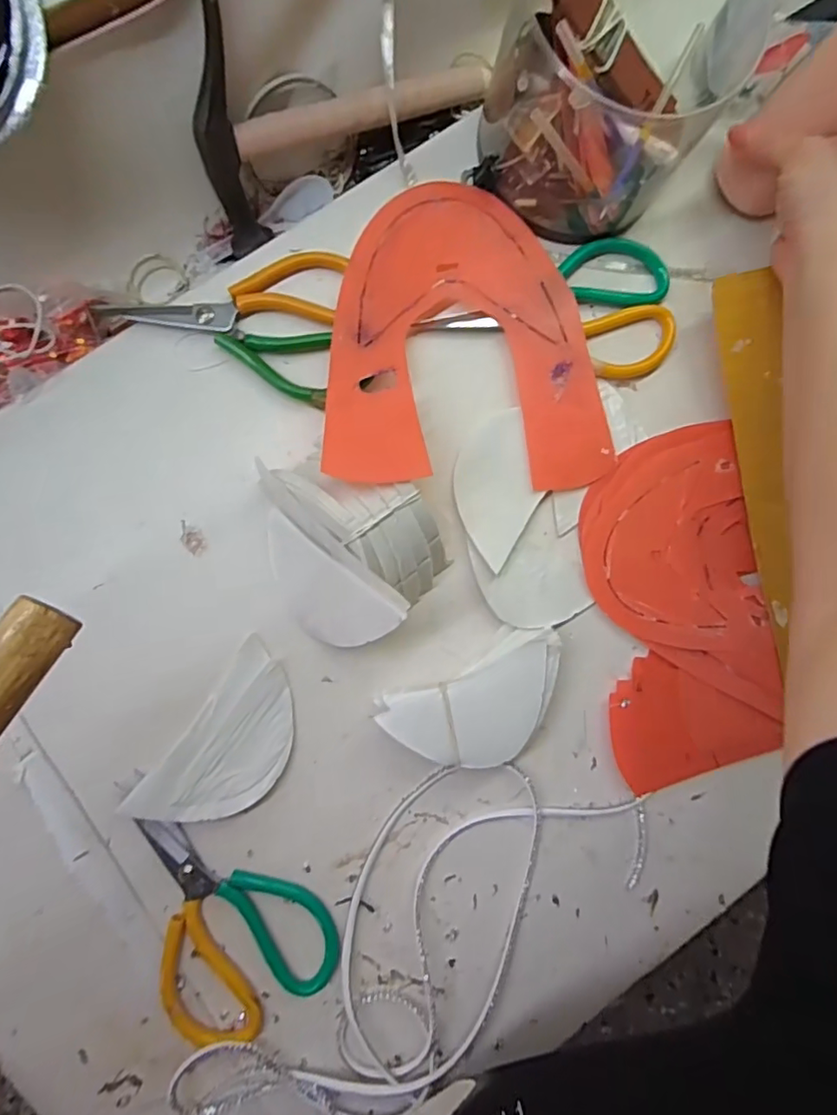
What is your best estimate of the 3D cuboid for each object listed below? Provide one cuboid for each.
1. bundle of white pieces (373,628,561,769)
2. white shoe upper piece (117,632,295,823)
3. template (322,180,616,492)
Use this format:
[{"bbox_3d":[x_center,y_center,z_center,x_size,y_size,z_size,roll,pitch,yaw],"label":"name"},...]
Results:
[{"bbox_3d":[0.043,0.105,0.392,0.129,0.033,0.069,-24,90,-5],"label":"bundle of white pieces"},{"bbox_3d":[-0.129,0.132,0.386,0.072,0.009,0.136,36,85,-2],"label":"white shoe upper piece"},{"bbox_3d":[0.037,-0.159,0.379,0.196,0.058,0.218,-2,88,-5],"label":"template"}]

